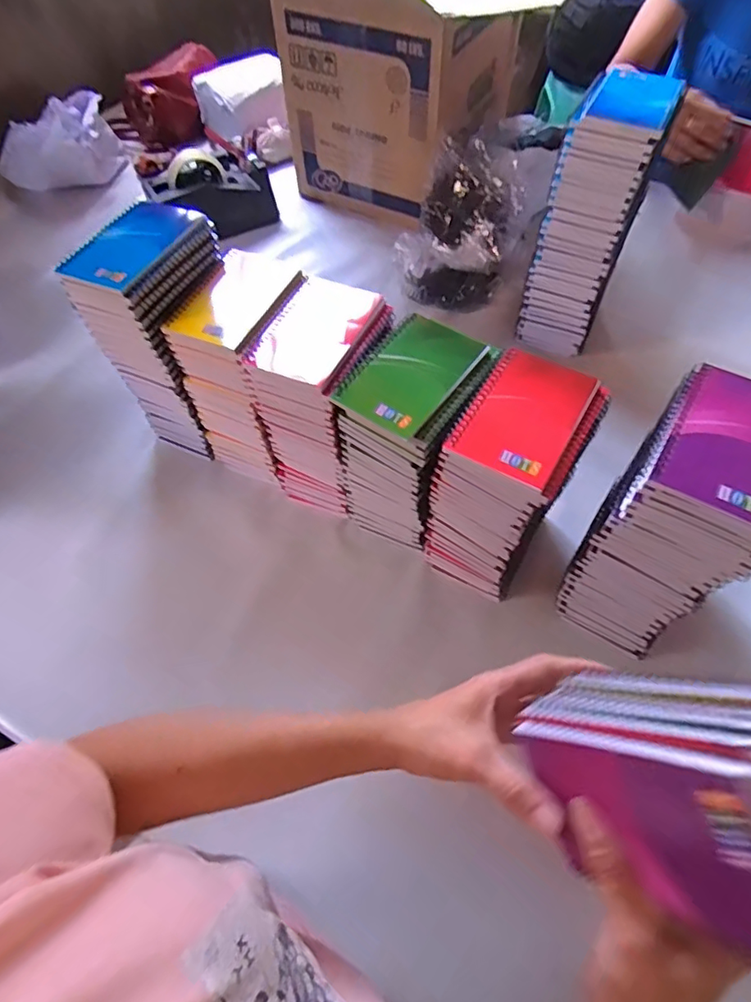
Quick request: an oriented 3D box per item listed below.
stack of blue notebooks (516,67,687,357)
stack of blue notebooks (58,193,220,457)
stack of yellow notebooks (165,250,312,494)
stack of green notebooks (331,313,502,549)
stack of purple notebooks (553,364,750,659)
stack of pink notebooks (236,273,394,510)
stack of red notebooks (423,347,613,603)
[{"bbox_3d":[0.263,-0.335,0.669,0.102,0.272,0.119,21,61,15],"label":"stack of blue notebooks"},{"bbox_3d":[-0.222,-0.182,0.603,0.099,0.228,0.127,18,60,13],"label":"stack of blue notebooks"},{"bbox_3d":[-0.128,-0.136,0.618,0.110,0.215,0.136,22,61,16],"label":"stack of yellow notebooks"},{"bbox_3d":[0.040,-0.057,0.551,0.098,0.204,0.128,27,63,18],"label":"stack of green notebooks"},{"bbox_3d":[0.254,0.023,0.480,0.103,0.249,0.132,27,63,18],"label":"stack of purple notebooks"},{"bbox_3d":[-0.052,-0.104,0.593,0.120,0.212,0.134,22,61,15],"label":"stack of pink notebooks"},{"bbox_3d":[0.126,-0.012,0.531,0.097,0.225,0.131,28,63,18],"label":"stack of red notebooks"}]

